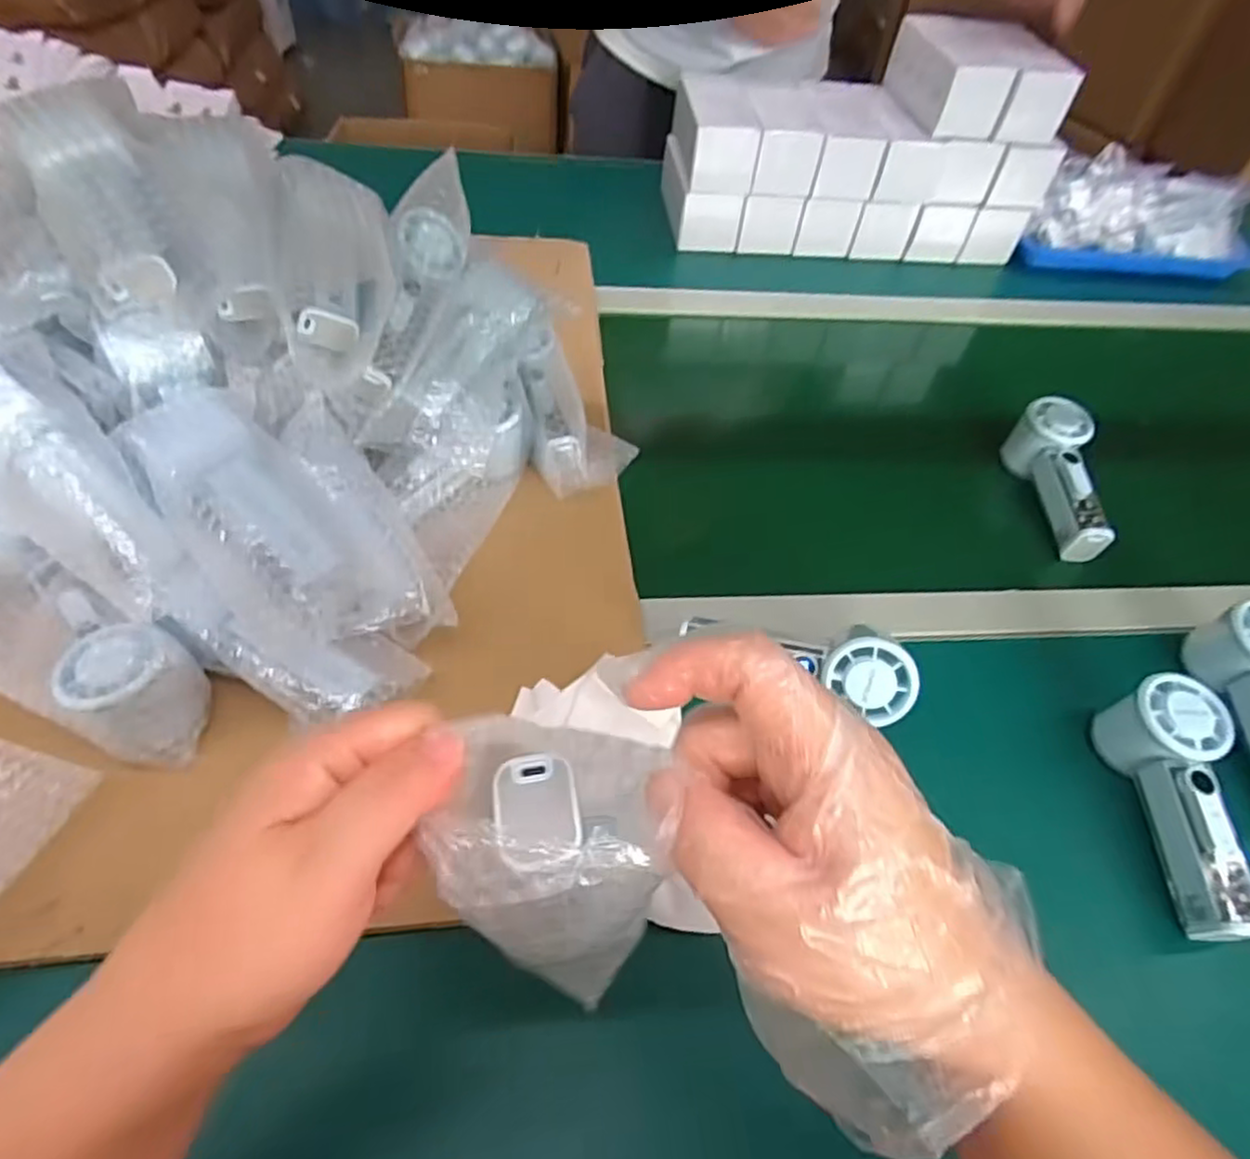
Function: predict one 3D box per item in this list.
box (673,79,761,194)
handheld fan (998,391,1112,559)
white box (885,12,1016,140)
[{"bbox_3d":[0.104,-0.522,0.847,0.082,0.067,0.144,0,52,-6],"label":"box"},{"bbox_3d":[0.384,-0.089,0.634,0.044,0.062,0.151,7,52,0],"label":"handheld fan"},{"bbox_3d":[0.374,-0.588,0.834,0.079,0.076,0.173,-1,52,-6],"label":"white box"}]

